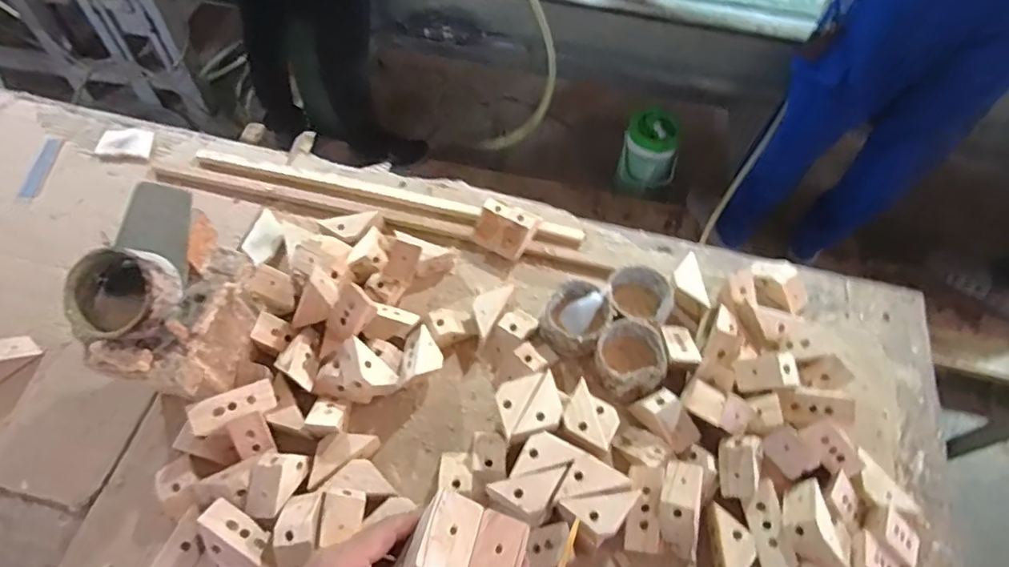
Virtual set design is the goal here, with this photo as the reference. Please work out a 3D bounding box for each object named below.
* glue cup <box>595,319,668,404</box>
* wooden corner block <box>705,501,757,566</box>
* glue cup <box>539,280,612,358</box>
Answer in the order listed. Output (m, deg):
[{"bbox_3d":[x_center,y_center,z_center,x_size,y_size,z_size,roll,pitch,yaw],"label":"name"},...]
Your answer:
[{"bbox_3d":[0.147,0.092,0.683,0.080,0.043,0.081,1,59,-2],"label":"glue cup"},{"bbox_3d":[0.229,0.267,0.591,0.038,0.030,0.080,-4,59,-5],"label":"wooden corner block"},{"bbox_3d":[0.085,0.045,0.719,0.079,0.055,0.085,30,62,15],"label":"glue cup"}]

